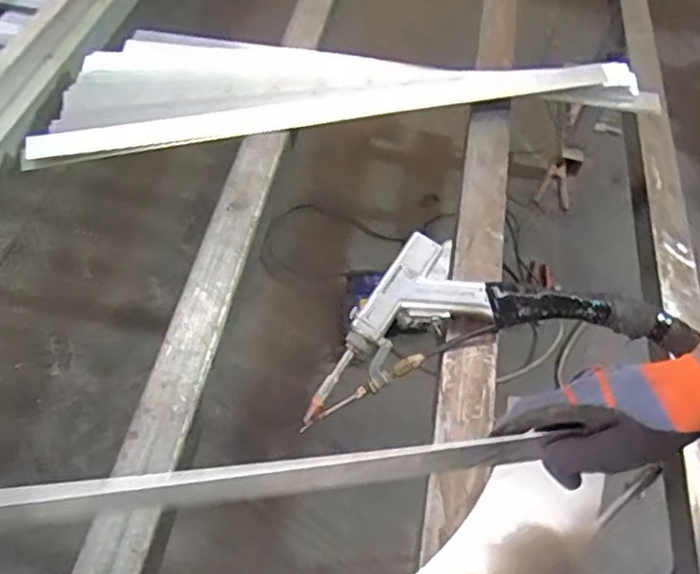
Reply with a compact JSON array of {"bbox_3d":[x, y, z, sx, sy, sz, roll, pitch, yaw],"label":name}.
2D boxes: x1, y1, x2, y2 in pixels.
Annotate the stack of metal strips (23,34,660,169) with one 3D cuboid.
[{"bbox_3d":[0.001,-0.344,1.018,0.922,0.048,0.264,-3,54,-7],"label":"stack of metal strips"}]

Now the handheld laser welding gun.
[{"bbox_3d":[0.098,0.026,0.738,0.337,0.083,0.143,-14,56,-14],"label":"handheld laser welding gun"}]

